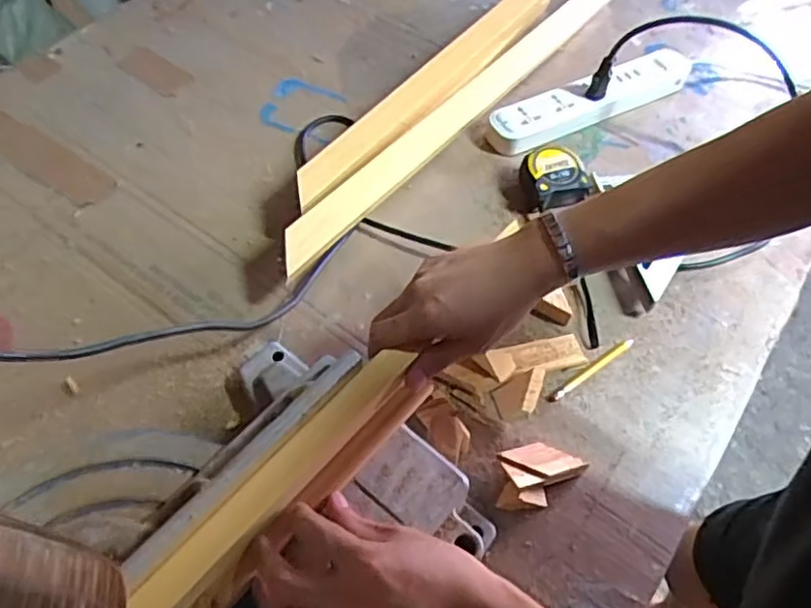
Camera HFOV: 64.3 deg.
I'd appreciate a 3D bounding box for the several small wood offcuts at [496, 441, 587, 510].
[{"bbox_3d":[0.112,0.140,0.540,0.076,0.032,0.052,-6,58,-7],"label":"several small wood offcuts"}]

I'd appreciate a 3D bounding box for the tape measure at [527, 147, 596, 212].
[{"bbox_3d":[0.165,-0.138,0.720,0.069,0.044,0.065,-16,60,-13],"label":"tape measure"}]

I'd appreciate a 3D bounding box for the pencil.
[{"bbox_3d":[0.178,0.062,0.612,0.112,0.006,0.010,-30,64,-21],"label":"pencil"}]

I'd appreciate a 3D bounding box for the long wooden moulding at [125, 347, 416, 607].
[{"bbox_3d":[-0.177,0.200,0.361,0.039,0.053,0.498,37,65,18],"label":"long wooden moulding"}]

